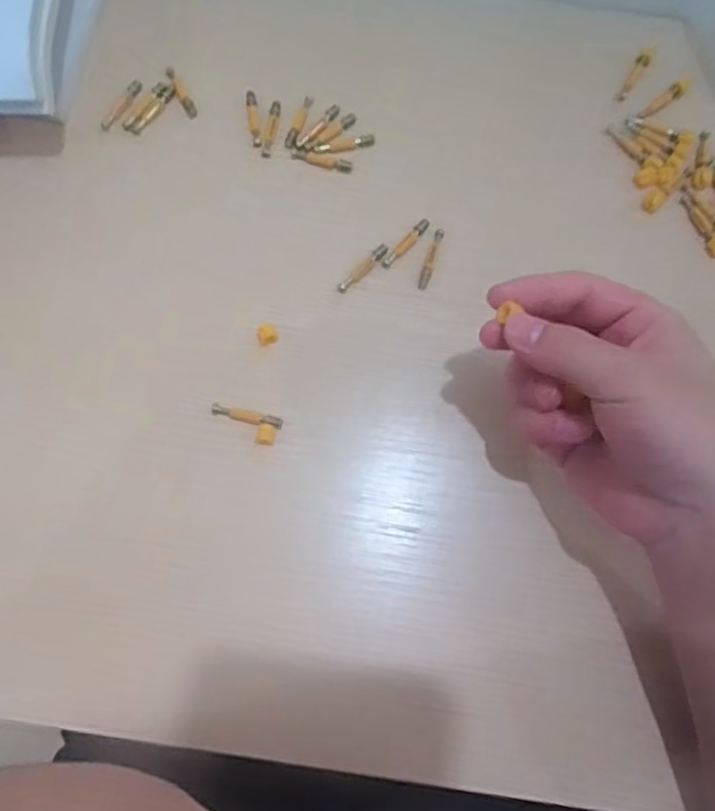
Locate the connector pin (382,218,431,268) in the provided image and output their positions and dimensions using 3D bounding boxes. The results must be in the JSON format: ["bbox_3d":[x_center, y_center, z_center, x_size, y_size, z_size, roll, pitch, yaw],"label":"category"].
[{"bbox_3d":[0.029,-0.099,0.377,0.007,0.004,0.039,42,78,8],"label":"connector pin"}]

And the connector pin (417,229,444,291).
[{"bbox_3d":[0.045,-0.090,0.375,0.007,0.004,0.041,17,74,2],"label":"connector pin"}]

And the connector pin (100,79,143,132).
[{"bbox_3d":[-0.153,-0.196,0.404,0.009,0.004,0.041,28,77,5],"label":"connector pin"}]

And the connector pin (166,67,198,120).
[{"bbox_3d":[-0.115,-0.205,0.404,0.008,0.004,0.041,-27,79,-8],"label":"connector pin"}]

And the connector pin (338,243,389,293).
[{"bbox_3d":[0.003,-0.083,0.373,0.039,0.004,0.007,-43,81,-11],"label":"connector pin"}]

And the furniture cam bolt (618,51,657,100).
[{"bbox_3d":[0.188,-0.223,0.419,0.010,0.007,0.041,30,77,5],"label":"furniture cam bolt"}]

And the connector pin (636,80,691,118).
[{"bbox_3d":[0.203,-0.202,0.412,0.043,0.006,0.010,-38,80,-10],"label":"connector pin"}]

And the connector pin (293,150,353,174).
[{"bbox_3d":[-0.023,-0.154,0.392,0.039,0.004,0.007,15,76,2],"label":"connector pin"}]

